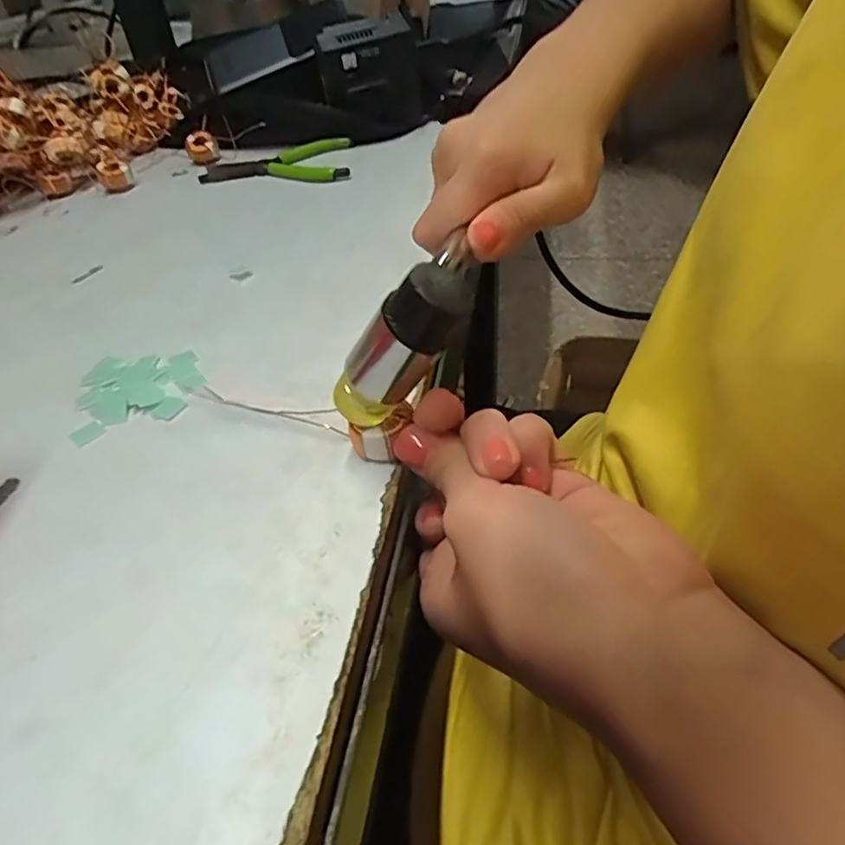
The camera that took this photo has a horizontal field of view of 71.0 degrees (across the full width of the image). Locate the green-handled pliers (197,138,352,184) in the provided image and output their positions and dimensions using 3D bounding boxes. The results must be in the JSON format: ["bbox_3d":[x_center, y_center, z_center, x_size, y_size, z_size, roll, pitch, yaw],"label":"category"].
[{"bbox_3d":[-0.116,-0.201,0.466,0.116,0.014,0.075,-6,41,-1],"label":"green-handled pliers"}]

